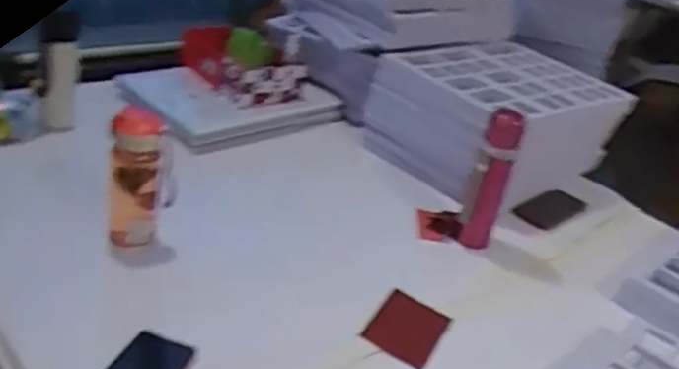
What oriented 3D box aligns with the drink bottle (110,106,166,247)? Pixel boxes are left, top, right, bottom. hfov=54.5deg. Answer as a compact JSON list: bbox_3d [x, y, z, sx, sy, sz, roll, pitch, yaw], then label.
[{"bbox_3d":[-0.289,-0.004,0.952,0.082,0.198,0.070,0,30,-20],"label":"drink bottle"}]

